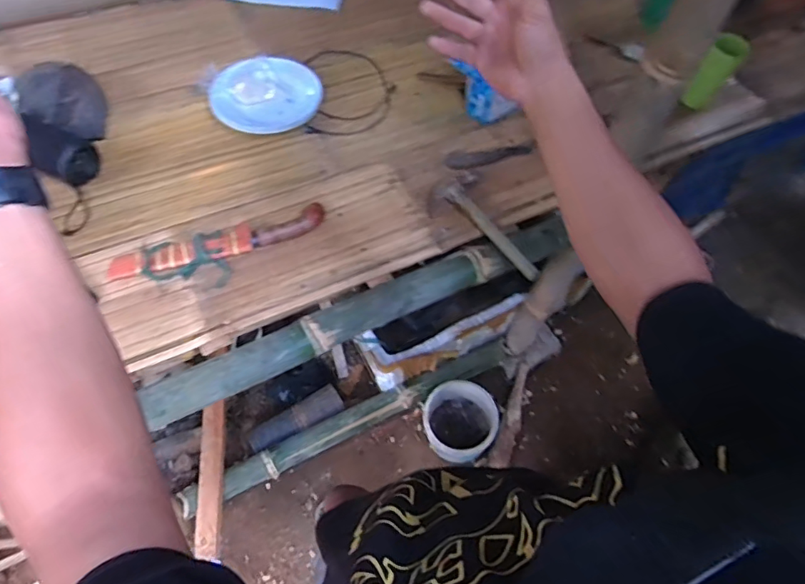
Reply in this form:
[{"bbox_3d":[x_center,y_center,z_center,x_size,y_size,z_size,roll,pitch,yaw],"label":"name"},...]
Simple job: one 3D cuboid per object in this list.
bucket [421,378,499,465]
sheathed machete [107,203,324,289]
[{"bbox_3d":[0.153,0.378,1.422,0.192,0.222,0.200,1,61,-1],"label":"bucket"},{"bbox_3d":[-0.310,-0.071,0.889,0.364,0.028,0.097,-18,63,-11],"label":"sheathed machete"}]

